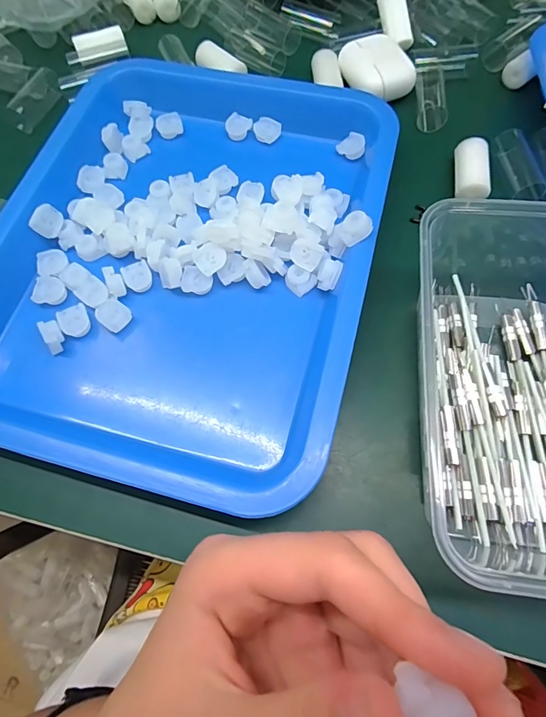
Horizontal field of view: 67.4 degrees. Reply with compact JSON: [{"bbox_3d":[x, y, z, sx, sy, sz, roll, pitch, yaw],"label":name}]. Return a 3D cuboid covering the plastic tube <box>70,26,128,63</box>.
[{"bbox_3d":[-0.139,-0.252,0.328,0.039,0.014,0.012,-29,70,-9],"label":"plastic tube"}]

